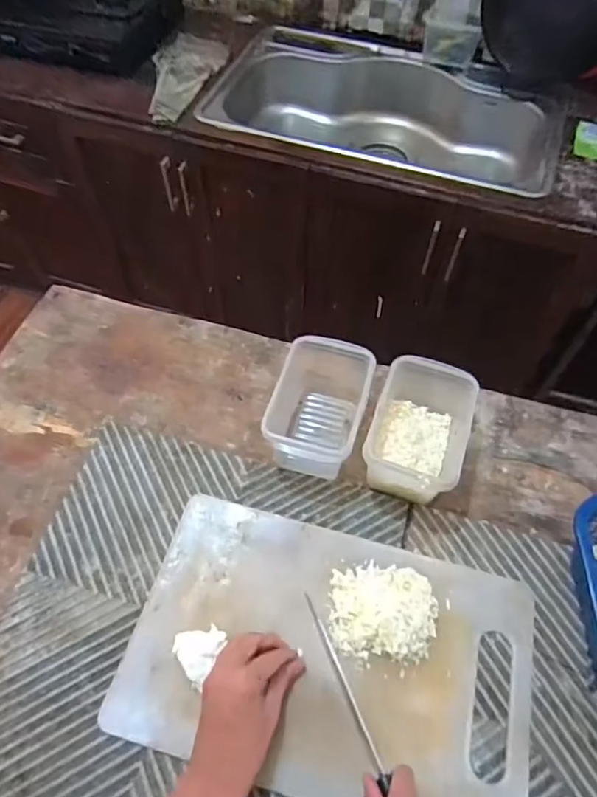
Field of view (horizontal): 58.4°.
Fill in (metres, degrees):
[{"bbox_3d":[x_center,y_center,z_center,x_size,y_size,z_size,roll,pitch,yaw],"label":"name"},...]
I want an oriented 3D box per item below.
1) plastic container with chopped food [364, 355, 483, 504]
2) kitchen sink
[{"bbox_3d":[0.144,0.032,0.634,0.102,0.094,0.179,18,59,10],"label":"plastic container with chopped food"},{"bbox_3d":[0.197,-0.664,1.379,0.841,0.237,0.474,19,59,11],"label":"kitchen sink"}]

